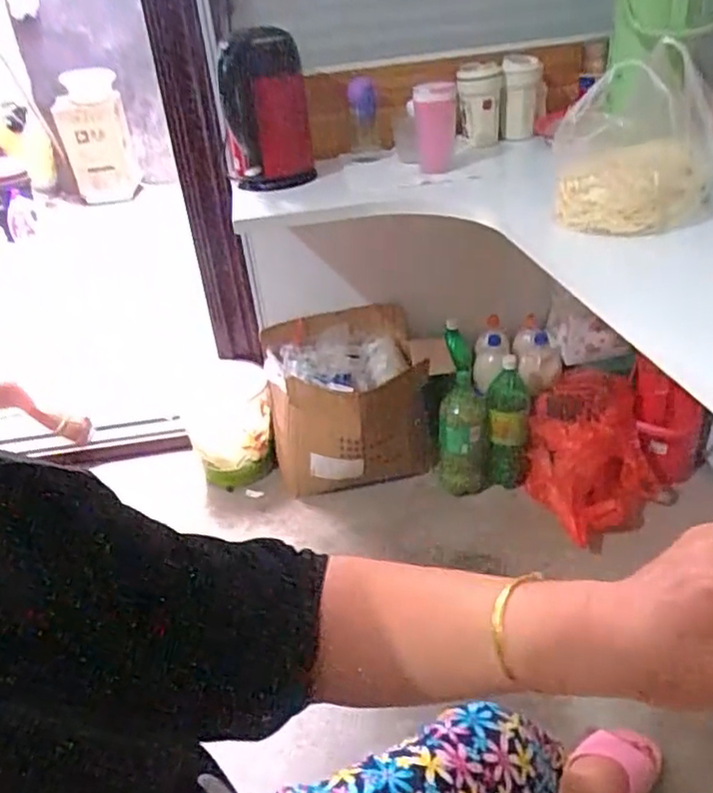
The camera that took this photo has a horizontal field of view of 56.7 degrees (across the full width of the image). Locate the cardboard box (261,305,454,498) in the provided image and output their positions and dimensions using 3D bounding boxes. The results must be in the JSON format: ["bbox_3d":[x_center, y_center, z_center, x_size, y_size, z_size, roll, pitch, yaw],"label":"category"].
[{"bbox_3d":[0.011,0.018,1.579,0.436,0.348,0.281,-7,31,-1],"label":"cardboard box"}]

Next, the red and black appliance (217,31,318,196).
[{"bbox_3d":[-0.172,-0.538,1.245,0.157,0.257,0.130,-7,31,-2],"label":"red and black appliance"}]

